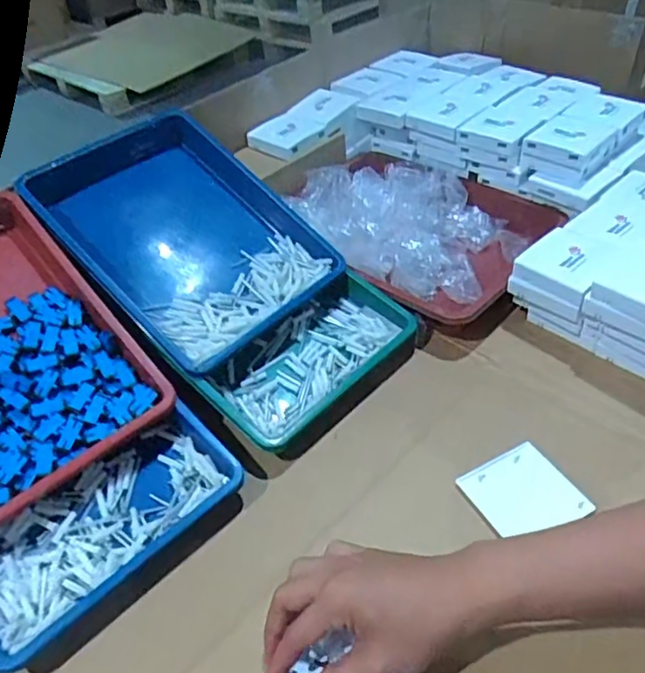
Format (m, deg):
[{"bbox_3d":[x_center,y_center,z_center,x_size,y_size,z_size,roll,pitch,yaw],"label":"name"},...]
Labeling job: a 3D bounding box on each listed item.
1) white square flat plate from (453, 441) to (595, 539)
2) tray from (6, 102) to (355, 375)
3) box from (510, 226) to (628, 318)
[{"bbox_3d":[0.180,0.143,0.538,0.085,0.016,0.082,-19,43,-14],"label":"white square flat plate"},{"bbox_3d":[-0.163,-0.127,0.699,0.323,0.060,0.245,45,60,11],"label":"tray"},{"bbox_3d":[0.274,-0.071,0.667,0.087,0.053,0.088,-33,48,-27],"label":"box"}]

